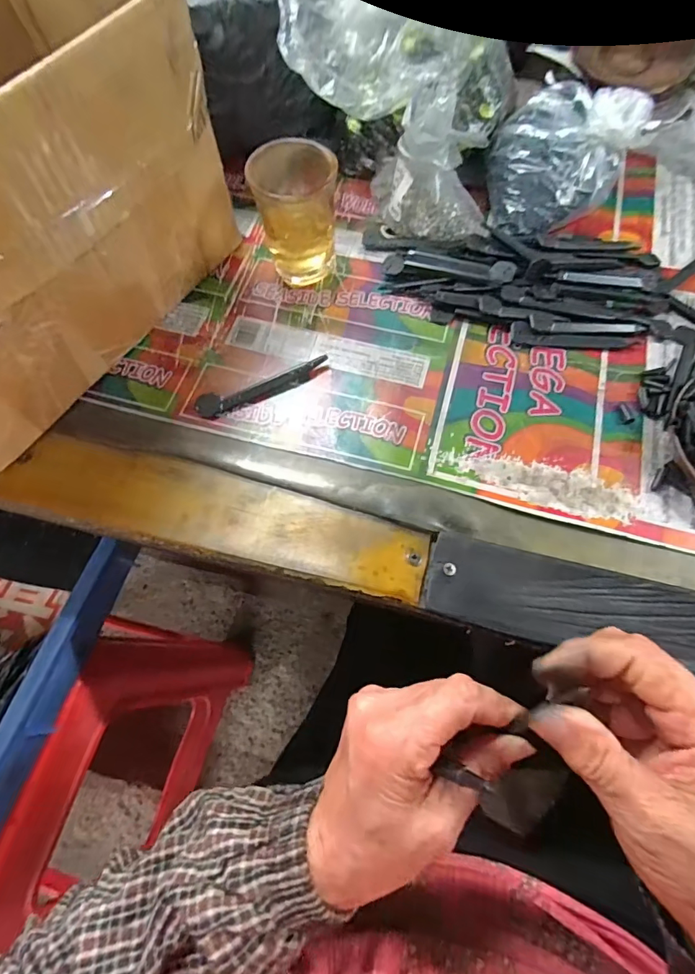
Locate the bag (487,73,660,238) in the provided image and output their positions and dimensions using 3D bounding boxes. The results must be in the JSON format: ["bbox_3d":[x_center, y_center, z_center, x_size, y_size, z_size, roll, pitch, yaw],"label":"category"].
[{"bbox_3d":[0.173,-0.270,0.380,0.096,0.061,0.143,38,72,15],"label":"bag"}]

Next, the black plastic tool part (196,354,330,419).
[{"bbox_3d":[-0.060,-0.071,0.333,0.097,0.008,0.020,-19,68,-7],"label":"black plastic tool part"}]

